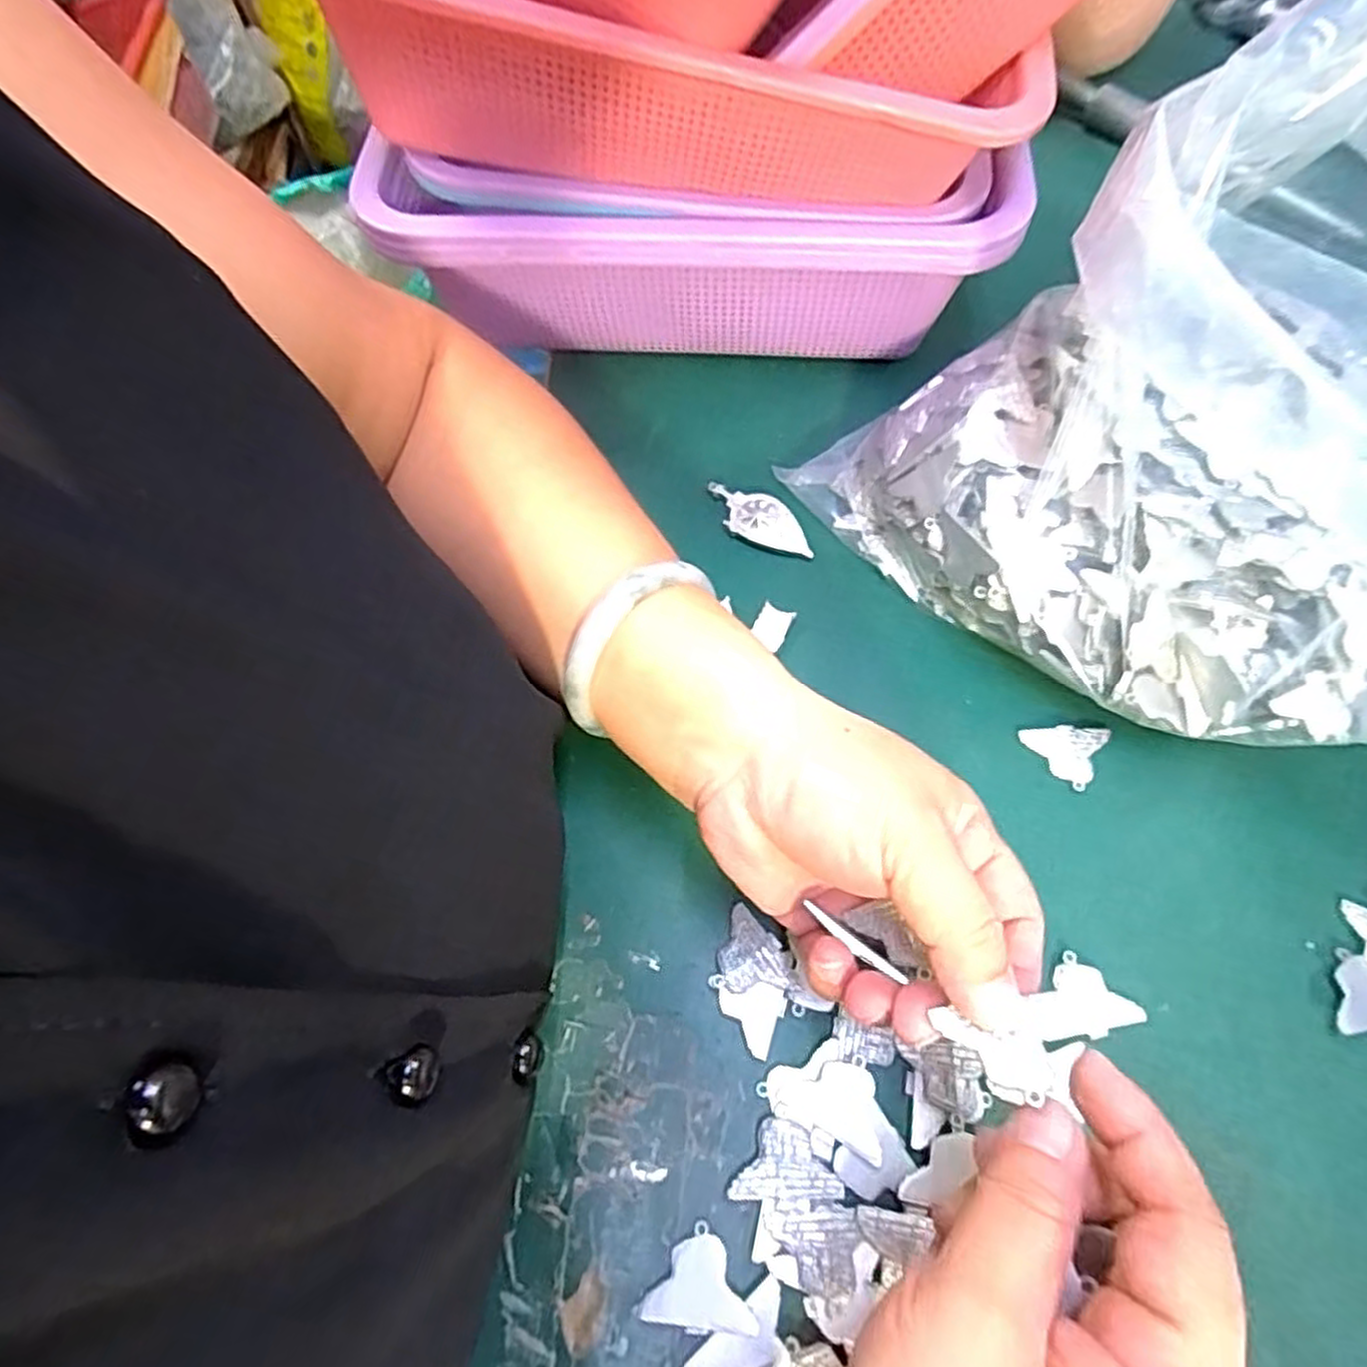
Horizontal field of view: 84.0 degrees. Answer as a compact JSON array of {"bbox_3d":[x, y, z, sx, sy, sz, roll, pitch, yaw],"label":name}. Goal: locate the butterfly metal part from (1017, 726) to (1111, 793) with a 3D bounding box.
[{"bbox_3d":[0.154,0.025,0.311,0.031,0.005,0.027,27,66,14],"label":"butterfly metal part"}]

